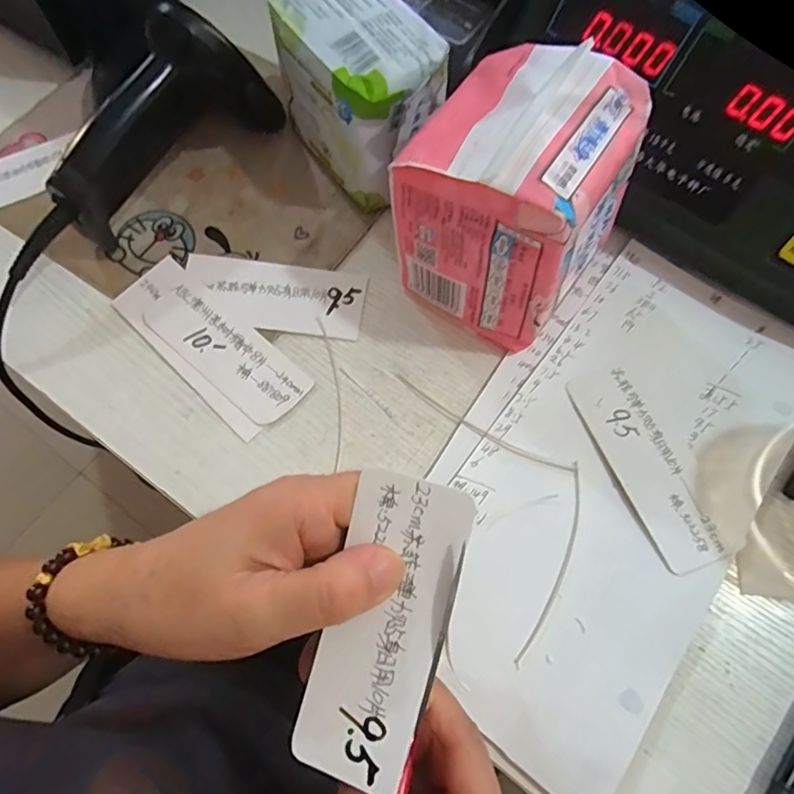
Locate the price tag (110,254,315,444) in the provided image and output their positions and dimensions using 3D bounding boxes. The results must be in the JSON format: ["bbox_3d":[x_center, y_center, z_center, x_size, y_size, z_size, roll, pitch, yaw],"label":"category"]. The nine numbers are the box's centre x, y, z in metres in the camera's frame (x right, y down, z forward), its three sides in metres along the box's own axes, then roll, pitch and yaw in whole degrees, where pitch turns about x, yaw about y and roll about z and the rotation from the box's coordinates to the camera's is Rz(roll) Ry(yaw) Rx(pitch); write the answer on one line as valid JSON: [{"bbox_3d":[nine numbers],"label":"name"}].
[{"bbox_3d":[-0.109,-0.031,0.313,0.125,0.004,0.048,41,78,12],"label":"price tag"}]

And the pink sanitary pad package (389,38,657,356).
[{"bbox_3d":[0.058,-0.101,0.282,0.094,0.112,0.095,33,73,11],"label":"pink sanitary pad package"}]

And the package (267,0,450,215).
[{"bbox_3d":[-0.021,-0.178,0.325,0.070,0.086,0.109,-35,74,-12],"label":"package"}]

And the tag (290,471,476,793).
[{"bbox_3d":[-0.004,0.082,0.192,0.042,0.007,0.106,16,89,6],"label":"tag"}]

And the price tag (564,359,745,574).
[{"bbox_3d":[0.135,0.033,0.288,0.042,0.004,0.114,-20,67,-7],"label":"price tag"}]

